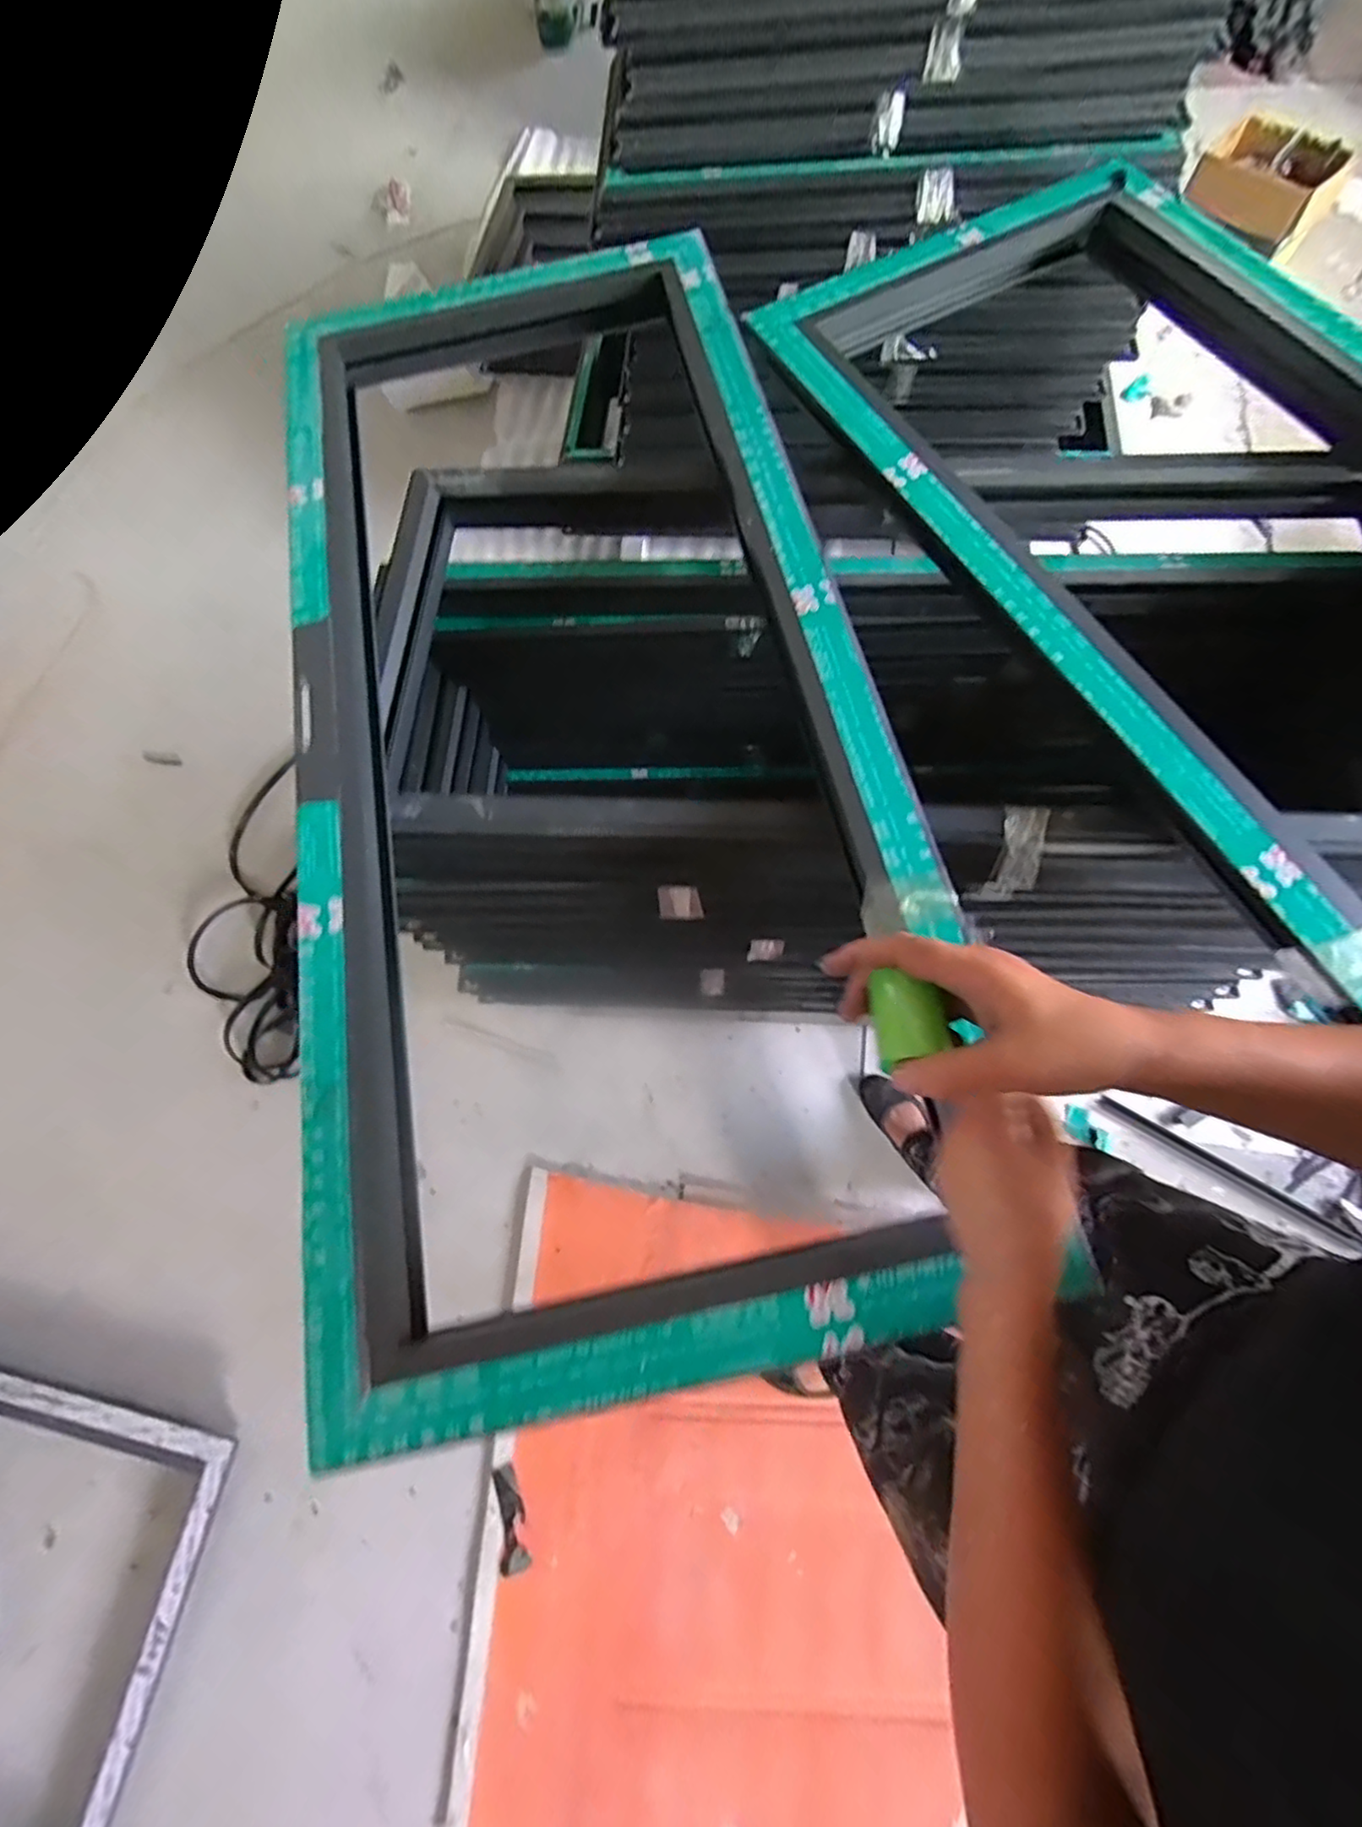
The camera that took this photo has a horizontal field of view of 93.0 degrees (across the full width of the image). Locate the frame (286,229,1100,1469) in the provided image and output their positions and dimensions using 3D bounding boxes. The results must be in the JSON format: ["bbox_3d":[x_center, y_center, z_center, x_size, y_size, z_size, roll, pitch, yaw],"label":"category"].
[{"bbox_3d":[-0.115,-0.259,0.683,0.586,0.062,1.293,-11,70,-2],"label":"frame"}]

